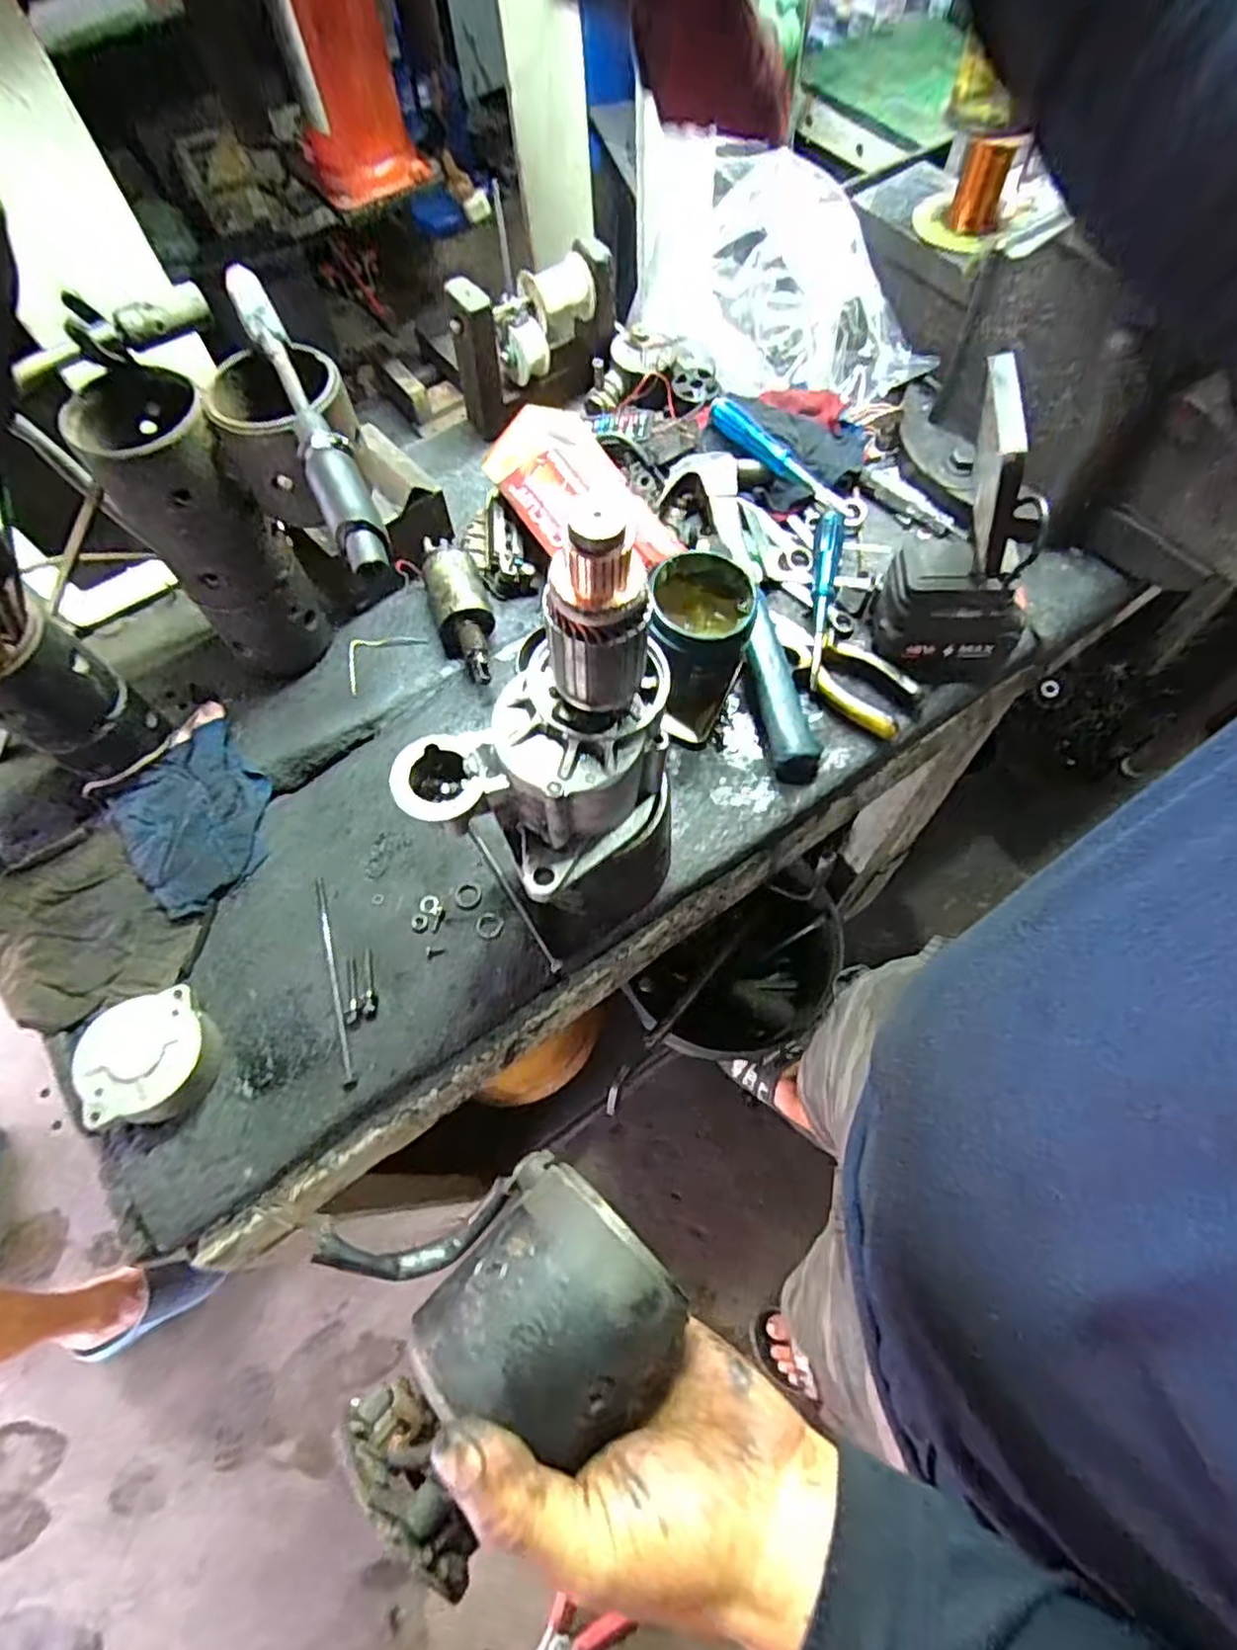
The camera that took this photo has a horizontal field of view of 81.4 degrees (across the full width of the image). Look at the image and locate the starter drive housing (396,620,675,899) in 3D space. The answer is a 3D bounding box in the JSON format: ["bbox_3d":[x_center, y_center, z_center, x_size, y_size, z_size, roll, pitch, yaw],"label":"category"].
[{"bbox_3d":[-0.039,-0.034,0.440,0.167,0.091,0.105,-37,69,-14],"label":"starter drive housing"}]

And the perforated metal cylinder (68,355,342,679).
[{"bbox_3d":[-0.314,-0.224,0.566,0.085,0.216,0.098,-36,69,-13],"label":"perforated metal cylinder"}]

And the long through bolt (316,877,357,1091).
[{"bbox_3d":[-0.220,0.118,0.551,0.011,0.008,0.167,-17,66,-6],"label":"long through bolt"}]

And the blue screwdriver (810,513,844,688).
[{"bbox_3d":[0.186,-0.212,0.653,0.020,0.030,0.197,10,66,7],"label":"blue screwdriver"}]

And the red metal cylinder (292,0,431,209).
[{"bbox_3d":[-0.277,-0.772,0.678,0.109,0.253,0.116,-19,66,-6],"label":"red metal cylinder"}]

